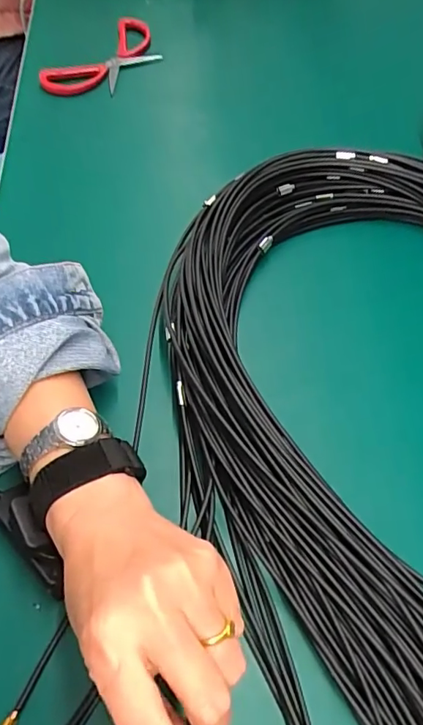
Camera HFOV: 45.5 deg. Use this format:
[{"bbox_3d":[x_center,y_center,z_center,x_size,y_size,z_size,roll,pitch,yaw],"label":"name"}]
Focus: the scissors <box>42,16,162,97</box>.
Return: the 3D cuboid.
[{"bbox_3d":[-0.114,-0.351,0.579,0.073,0.016,0.172,30,62,13],"label":"scissors"}]

